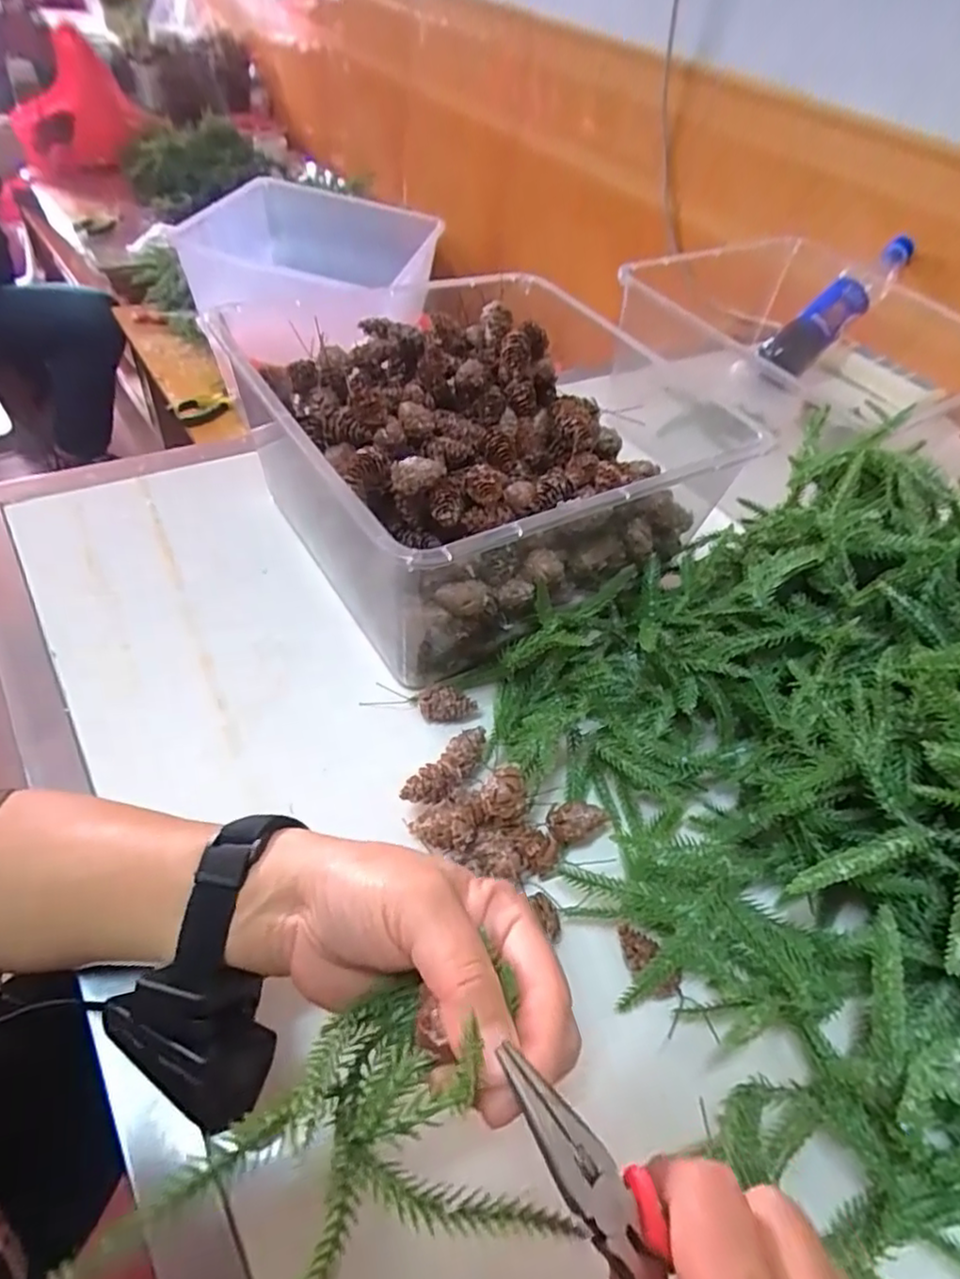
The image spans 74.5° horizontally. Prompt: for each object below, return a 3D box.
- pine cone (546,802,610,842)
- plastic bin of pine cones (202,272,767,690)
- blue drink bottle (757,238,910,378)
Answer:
[{"bbox_3d":[0.057,0.107,0.367,0.037,0.023,0.019,0,50,-9],"label":"pine cone"},{"bbox_3d":[-0.013,-0.124,0.479,0.265,0.145,0.279,-26,58,-27],"label":"plastic bin of pine cones"},{"bbox_3d":[0.456,-0.421,0.806,0.239,0.055,0.054,-40,60,0],"label":"blue drink bottle"}]

